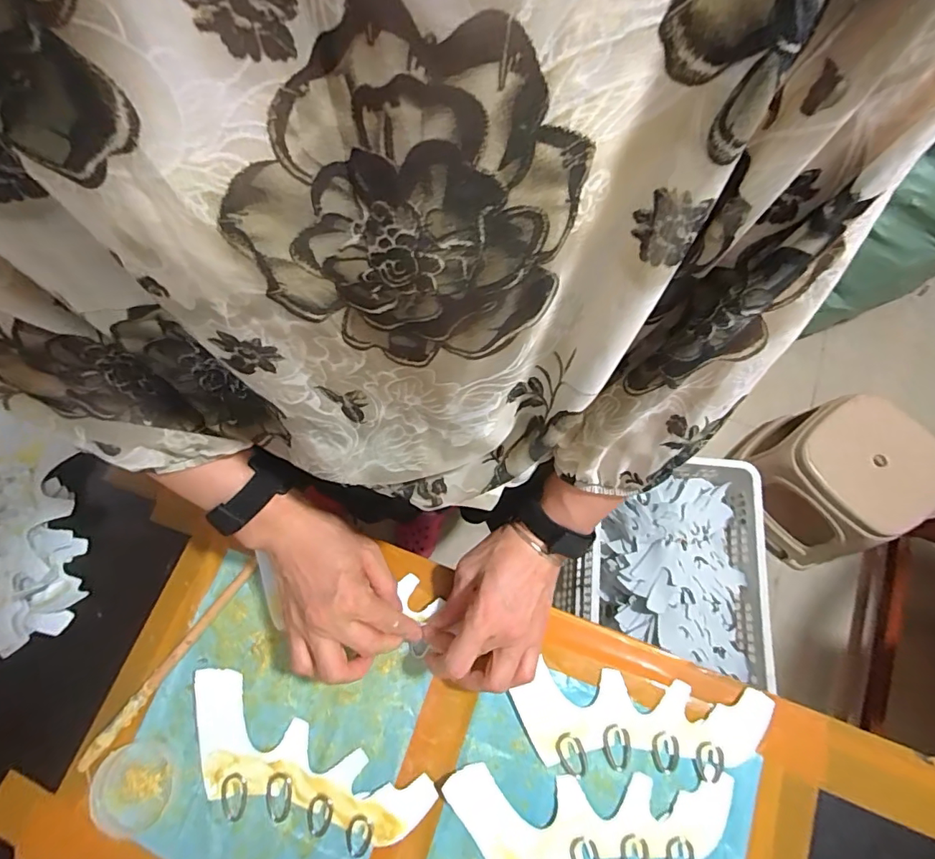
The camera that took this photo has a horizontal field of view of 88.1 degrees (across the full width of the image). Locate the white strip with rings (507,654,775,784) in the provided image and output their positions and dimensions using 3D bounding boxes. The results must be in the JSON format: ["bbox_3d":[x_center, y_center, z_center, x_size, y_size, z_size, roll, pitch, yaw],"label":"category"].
[{"bbox_3d":[0.137,0.239,0.389,0.193,0.011,0.072,6,71,5],"label":"white strip with rings"}]

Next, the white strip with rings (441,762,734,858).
[{"bbox_3d":[0.092,0.311,0.370,0.213,0.009,0.082,1,71,3],"label":"white strip with rings"}]

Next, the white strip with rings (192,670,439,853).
[{"bbox_3d":[-0.141,0.279,0.389,0.215,0.010,0.081,21,73,10],"label":"white strip with rings"}]

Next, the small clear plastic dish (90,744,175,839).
[{"bbox_3d":[-0.267,0.289,0.388,0.061,0.011,0.061,-1,71,3],"label":"small clear plastic dish"}]

